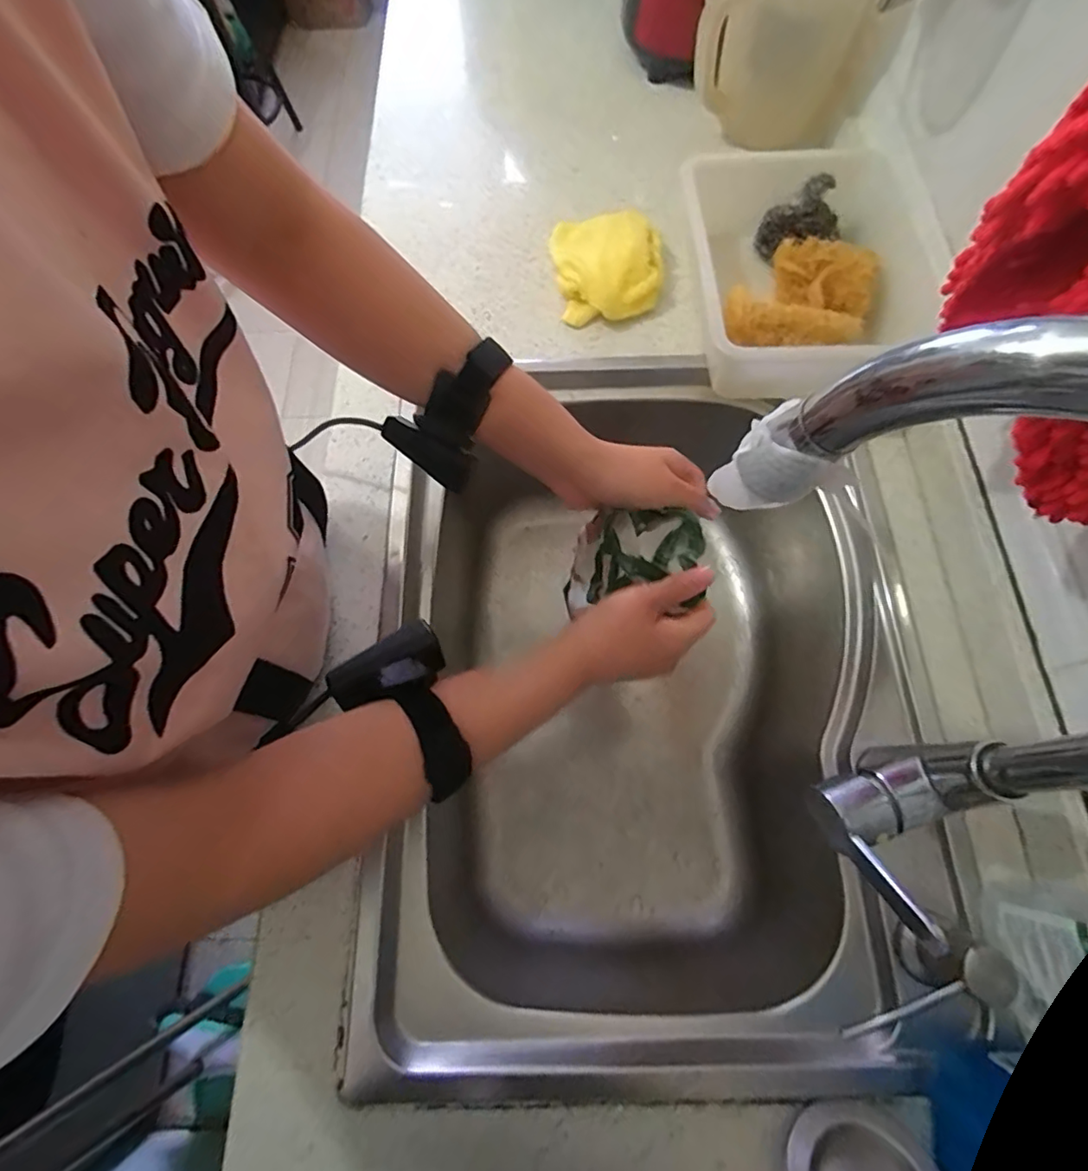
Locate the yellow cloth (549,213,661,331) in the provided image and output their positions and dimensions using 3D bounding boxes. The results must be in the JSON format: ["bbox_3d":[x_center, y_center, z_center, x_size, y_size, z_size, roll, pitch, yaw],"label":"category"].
[{"bbox_3d":[0.065,-0.325,0.563,0.105,0.039,0.121,-7,70,0],"label":"yellow cloth"}]

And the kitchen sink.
[{"bbox_3d":[0.068,0.090,0.537,0.394,0.220,0.565,-2,69,1],"label":"kitchen sink"}]

